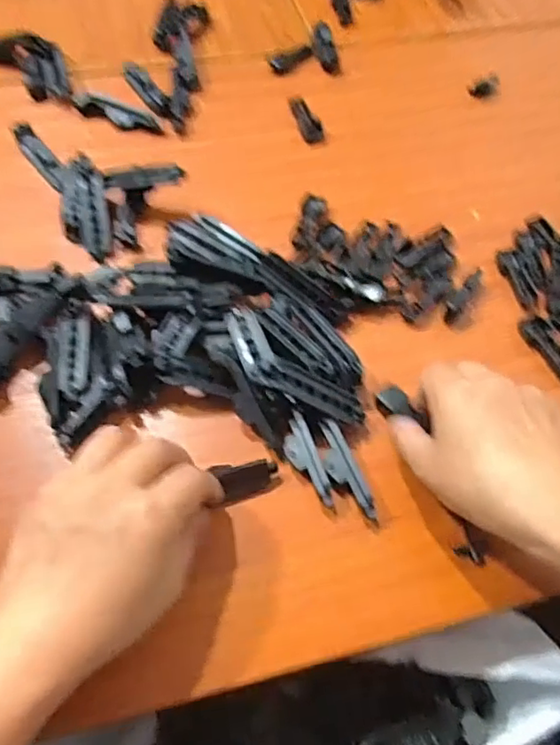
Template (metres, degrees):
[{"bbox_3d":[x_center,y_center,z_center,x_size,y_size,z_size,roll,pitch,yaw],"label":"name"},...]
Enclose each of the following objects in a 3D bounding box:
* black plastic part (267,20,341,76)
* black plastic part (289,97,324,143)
[{"bbox_3d":[0.022,-0.300,0.548,0.064,0.014,0.059,-1,60,-4],"label":"black plastic part"},{"bbox_3d":[0.022,-0.218,0.504,0.017,0.011,0.055,-10,61,-9],"label":"black plastic part"}]

